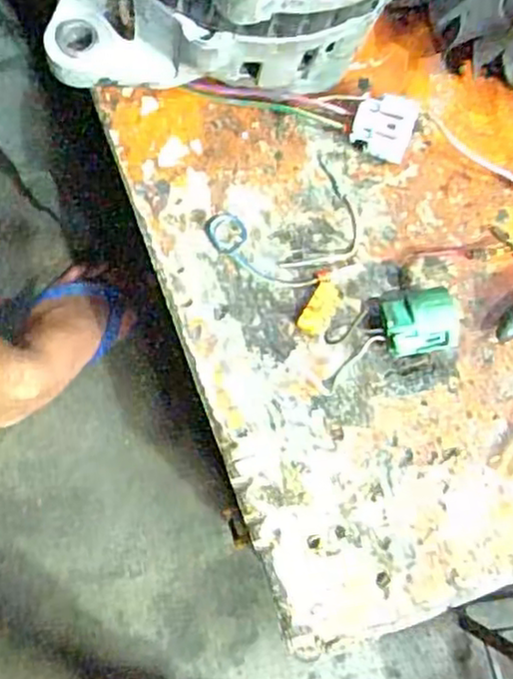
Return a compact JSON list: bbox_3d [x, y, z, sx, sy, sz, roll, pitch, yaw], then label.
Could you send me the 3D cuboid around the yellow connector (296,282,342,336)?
[{"bbox_3d":[0.029,-0.014,0.309,0.012,0.008,0.025,28,78,8],"label":"yellow connector"}]

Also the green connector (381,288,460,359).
[{"bbox_3d":[0.068,-0.007,0.296,0.030,0.020,0.025,-13,76,-2],"label":"green connector"}]

